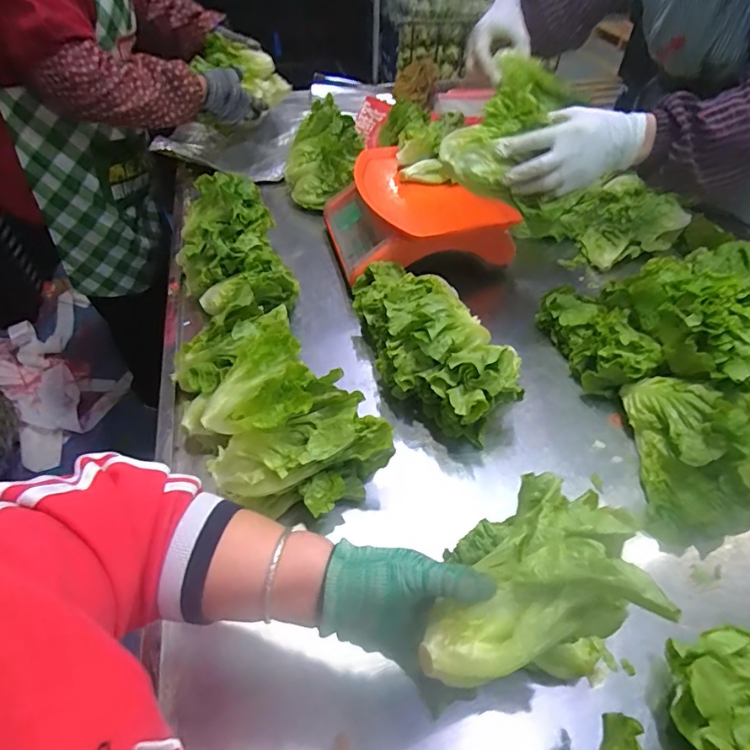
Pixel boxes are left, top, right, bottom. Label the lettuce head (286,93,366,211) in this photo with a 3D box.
[{"bbox_3d":[-0.108,-0.445,0.997,0.159,0.146,0.214,0,48,-1],"label":"lettuce head"}]

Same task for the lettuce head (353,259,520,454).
[{"bbox_3d":[0.073,-0.065,0.678,0.163,0.116,0.333,-17,50,-16],"label":"lettuce head"}]

